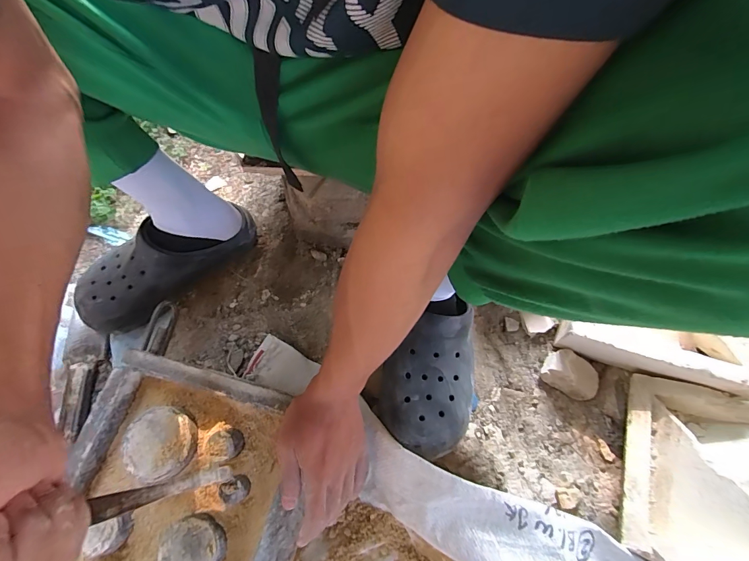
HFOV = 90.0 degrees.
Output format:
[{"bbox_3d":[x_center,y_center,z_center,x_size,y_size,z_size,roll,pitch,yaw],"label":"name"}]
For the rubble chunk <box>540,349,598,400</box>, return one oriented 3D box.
[{"bbox_3d":[0.266,0.124,0.501,0.071,0.032,0.052,28,74,12],"label":"rubble chunk"}]

